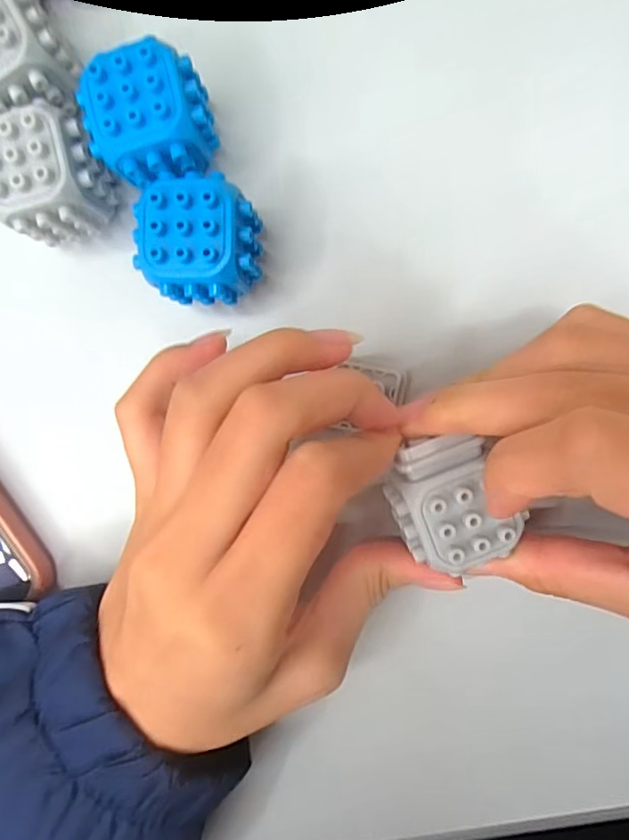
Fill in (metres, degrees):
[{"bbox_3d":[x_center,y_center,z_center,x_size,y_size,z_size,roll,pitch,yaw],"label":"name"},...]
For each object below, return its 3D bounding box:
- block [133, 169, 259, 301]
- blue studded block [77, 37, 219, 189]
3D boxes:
[{"bbox_3d":[-0.035,-0.056,0.171,0.035,0.036,0.037,1,93,6],"label":"block"},{"bbox_3d":[-0.050,-0.094,0.170,0.036,0.036,0.032,-14,91,6],"label":"blue studded block"}]

